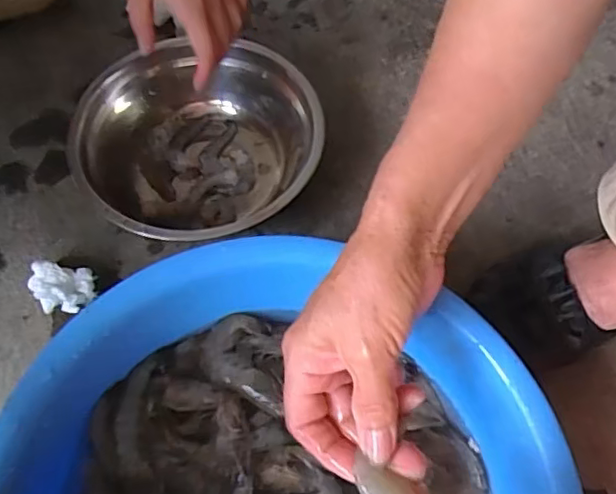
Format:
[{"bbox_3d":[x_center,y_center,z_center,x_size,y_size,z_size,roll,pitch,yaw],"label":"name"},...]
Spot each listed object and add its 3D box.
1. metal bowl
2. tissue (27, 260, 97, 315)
[{"bbox_3d":[-0.091,-0.085,0.533,0.190,0.078,0.200,0,64,0],"label":"metal bowl"},{"bbox_3d":[-0.205,0.036,0.498,0.051,0.025,0.037,6,64,3],"label":"tissue"}]

